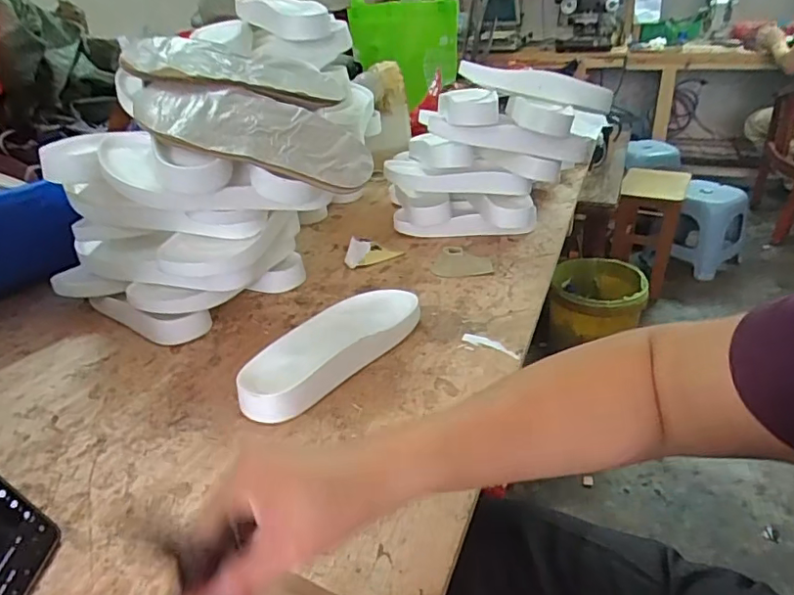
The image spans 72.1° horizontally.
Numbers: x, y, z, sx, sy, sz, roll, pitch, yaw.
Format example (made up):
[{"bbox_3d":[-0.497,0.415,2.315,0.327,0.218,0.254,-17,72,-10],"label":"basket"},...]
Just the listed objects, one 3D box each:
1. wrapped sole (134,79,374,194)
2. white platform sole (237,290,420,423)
[{"bbox_3d":[-0.152,-0.176,0.578,0.255,0.028,0.109,16,50,-6],"label":"wrapped sole"},{"bbox_3d":[-0.071,0.054,0.600,0.097,0.036,0.246,17,35,32],"label":"white platform sole"}]

